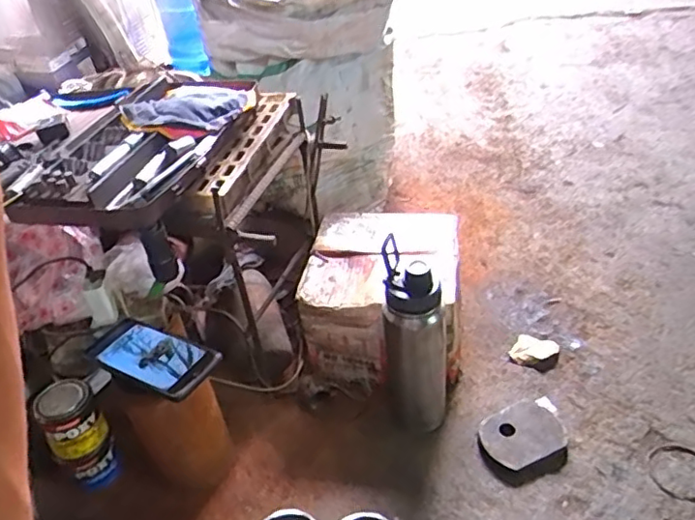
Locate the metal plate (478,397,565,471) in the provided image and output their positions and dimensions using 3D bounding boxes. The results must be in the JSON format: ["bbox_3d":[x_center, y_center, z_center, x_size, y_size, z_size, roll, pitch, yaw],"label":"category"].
[{"bbox_3d":[0.243,0.232,0.805,0.120,0.016,0.086,-24,42,-18],"label":"metal plate"}]

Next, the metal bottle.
[{"bbox_3d":[0.091,0.122,0.778,0.087,0.258,0.064,0,38,9],"label":"metal bottle"}]

